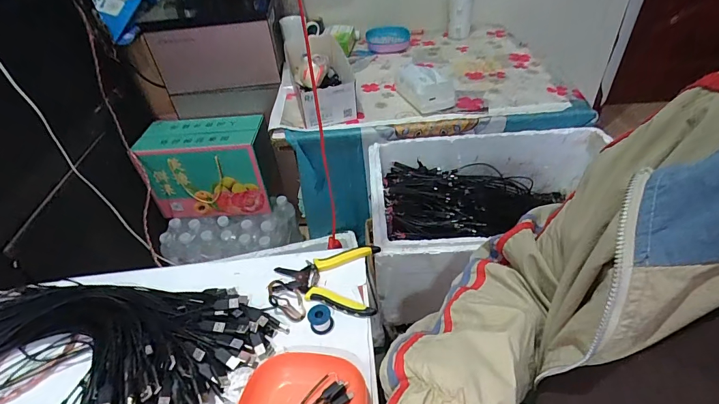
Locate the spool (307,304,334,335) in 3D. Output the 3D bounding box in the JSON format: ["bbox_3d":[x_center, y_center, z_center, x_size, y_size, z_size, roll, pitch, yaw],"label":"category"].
[{"bbox_3d":[-0.052,0.154,0.509,0.033,0.023,0.034,-3,41,2],"label":"spool"}]

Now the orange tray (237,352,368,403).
[{"bbox_3d":[-0.067,0.234,0.411,0.140,0.026,0.136,4,42,10],"label":"orange tray"}]

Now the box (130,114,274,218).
[{"bbox_3d":[-0.414,-0.096,1.110,0.330,0.246,0.167,-1,41,4],"label":"box"}]

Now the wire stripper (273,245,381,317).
[{"bbox_3d":[-0.050,0.114,0.560,0.150,0.021,0.113,-1,41,4],"label":"wire stripper"}]

